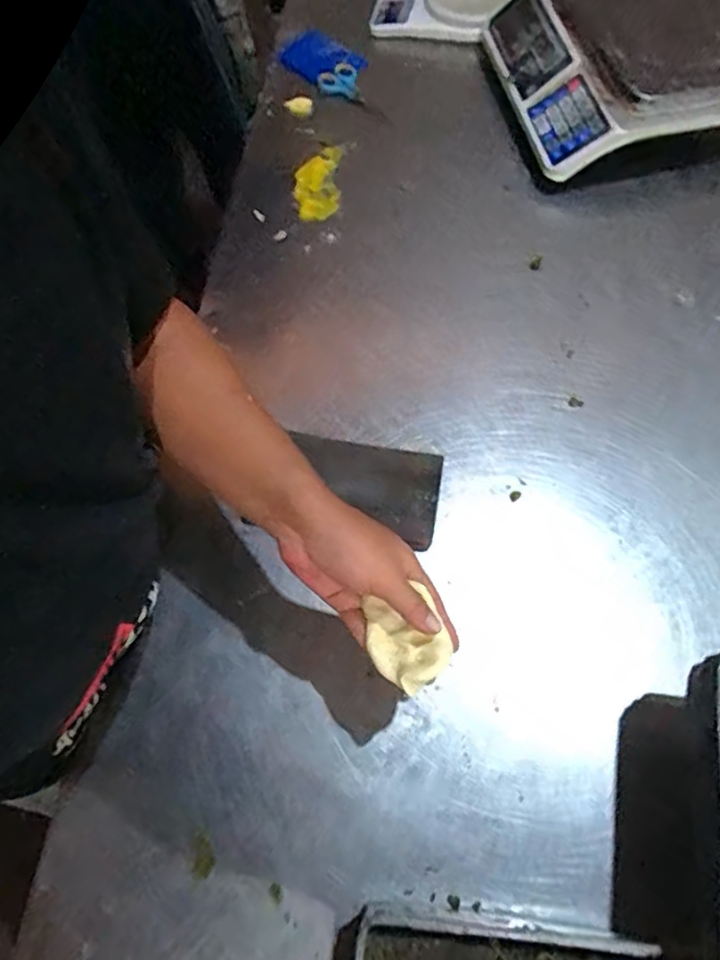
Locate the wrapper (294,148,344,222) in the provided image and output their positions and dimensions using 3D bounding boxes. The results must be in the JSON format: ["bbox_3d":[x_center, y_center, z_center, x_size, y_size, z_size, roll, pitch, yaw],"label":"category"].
[{"bbox_3d":[-0.058,-0.412,0.835,0.061,0.024,0.121,0,65,1],"label":"wrapper"}]

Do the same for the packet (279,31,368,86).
[{"bbox_3d":[-0.058,-0.652,0.939,0.115,0.017,0.087,34,83,12],"label":"packet"}]

